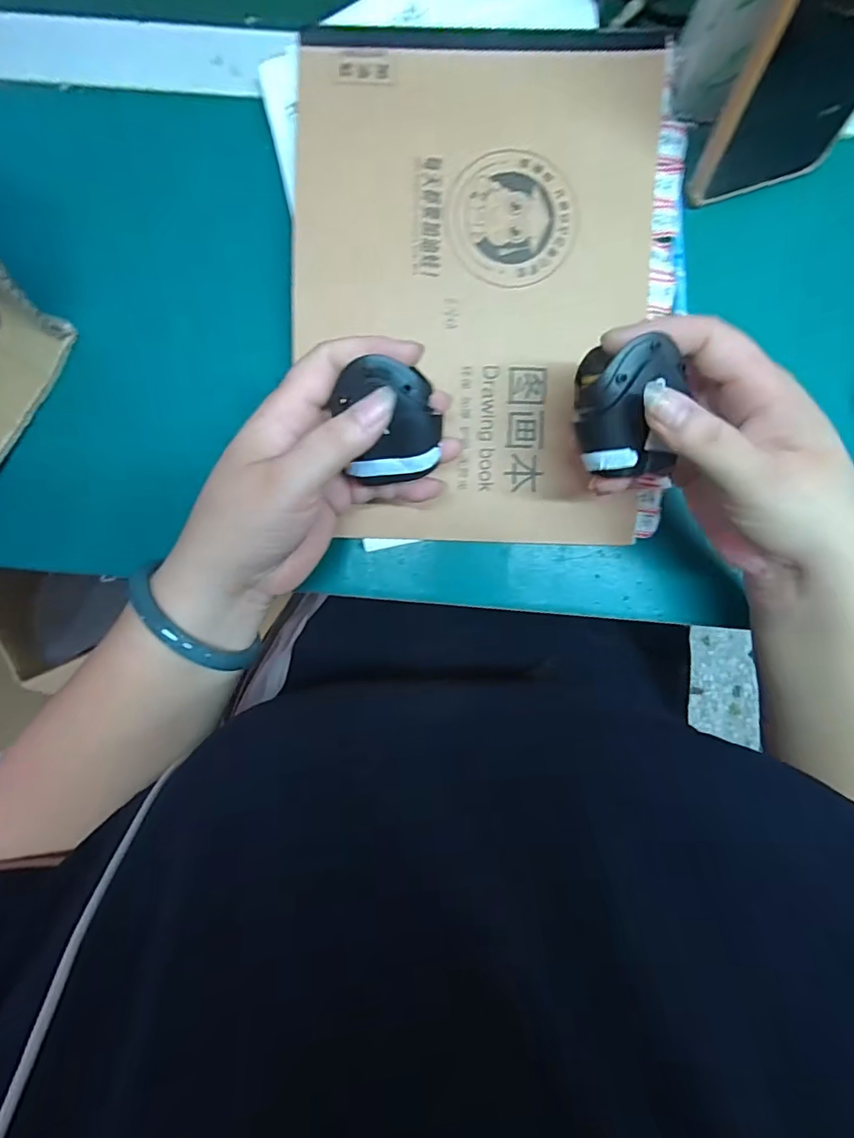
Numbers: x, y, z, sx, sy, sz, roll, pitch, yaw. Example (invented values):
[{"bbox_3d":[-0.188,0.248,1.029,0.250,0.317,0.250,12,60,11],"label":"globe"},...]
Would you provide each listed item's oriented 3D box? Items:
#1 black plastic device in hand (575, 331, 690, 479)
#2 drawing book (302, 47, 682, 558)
[{"bbox_3d":[0.090,-0.070,0.235,0.042,0.023,0.051,-5,93,1],"label":"black plastic device in hand"},{"bbox_3d":[0.027,-0.162,0.312,0.203,0.021,0.285,2,93,1],"label":"drawing book"}]

